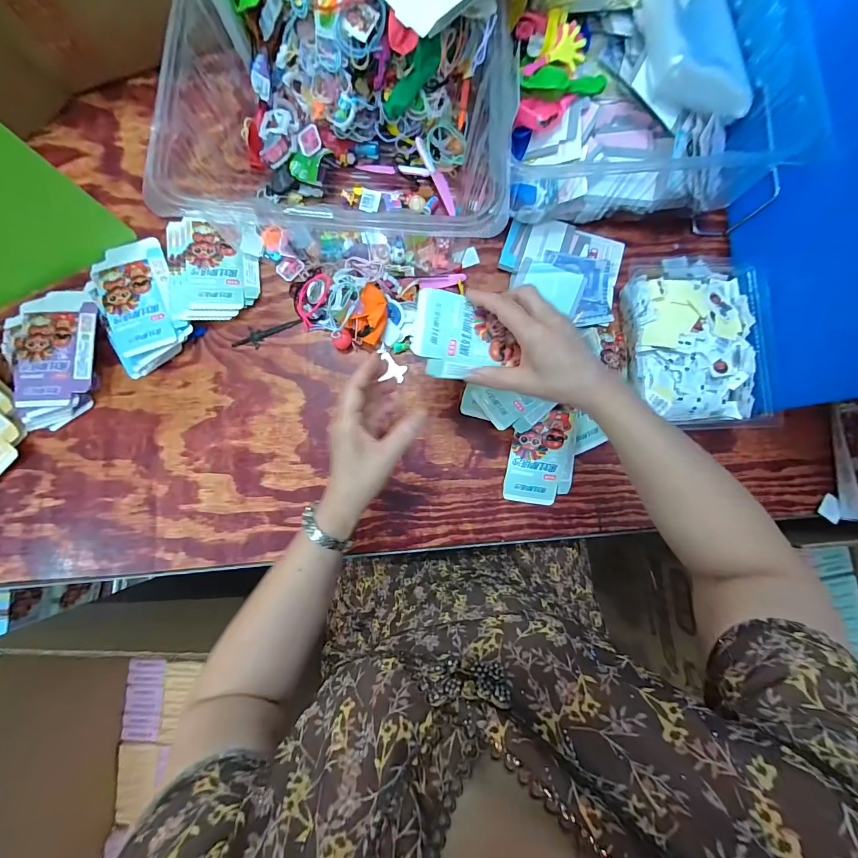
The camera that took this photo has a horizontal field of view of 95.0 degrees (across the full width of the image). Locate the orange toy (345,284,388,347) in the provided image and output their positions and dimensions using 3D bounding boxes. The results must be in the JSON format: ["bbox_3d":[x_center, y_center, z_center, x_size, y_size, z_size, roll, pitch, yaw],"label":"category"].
[{"bbox_3d":[-0.072,-0.143,0.492,0.041,0.022,0.065,26,85,1],"label":"orange toy"}]

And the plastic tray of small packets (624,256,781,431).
[{"bbox_3d":[0.330,-0.119,0.497,0.158,0.046,0.239,-1,85,-1],"label":"plastic tray of small packets"}]

